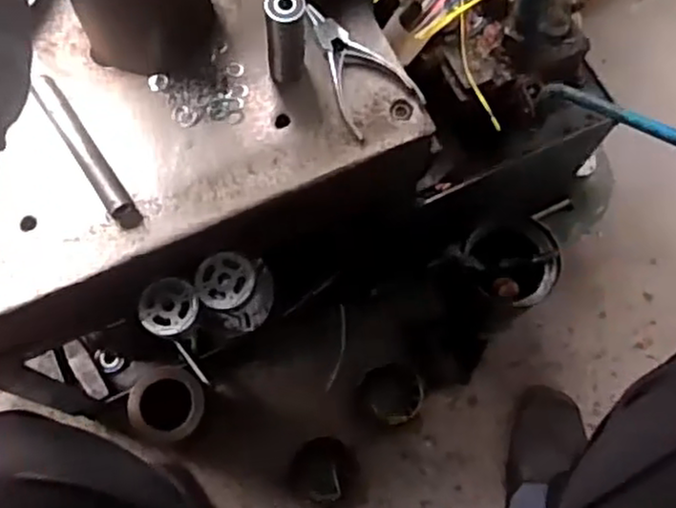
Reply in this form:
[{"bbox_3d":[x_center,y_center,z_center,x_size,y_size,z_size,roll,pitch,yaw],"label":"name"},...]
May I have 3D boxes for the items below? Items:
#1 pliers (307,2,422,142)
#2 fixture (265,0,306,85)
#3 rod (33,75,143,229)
[{"bbox_3d":[0.009,-0.162,0.622,0.068,0.012,0.126,-36,76,-13],"label":"pliers"},{"bbox_3d":[-0.042,-0.177,0.589,0.030,0.090,0.027,-2,72,-3],"label":"fixture"},{"bbox_3d":[-0.207,-0.084,0.587,0.020,0.025,0.147,-33,76,-12],"label":"rod"}]

